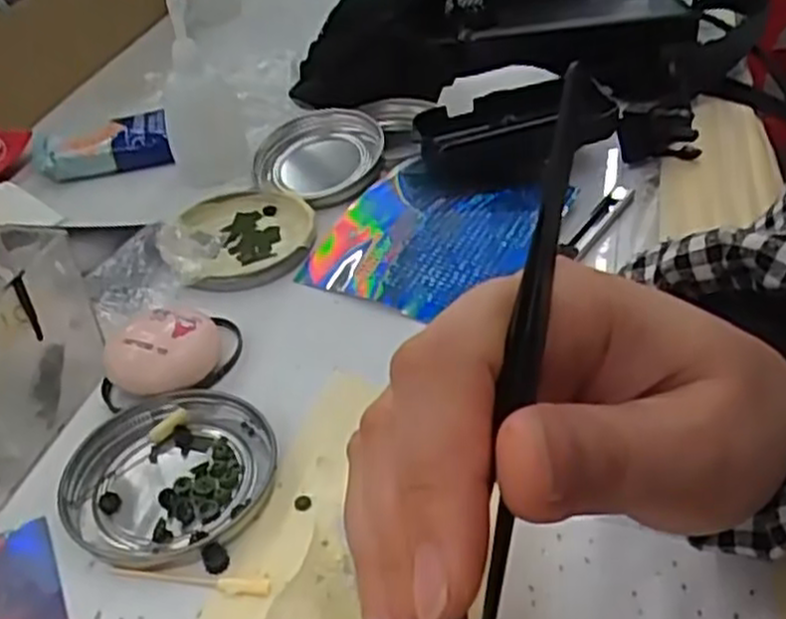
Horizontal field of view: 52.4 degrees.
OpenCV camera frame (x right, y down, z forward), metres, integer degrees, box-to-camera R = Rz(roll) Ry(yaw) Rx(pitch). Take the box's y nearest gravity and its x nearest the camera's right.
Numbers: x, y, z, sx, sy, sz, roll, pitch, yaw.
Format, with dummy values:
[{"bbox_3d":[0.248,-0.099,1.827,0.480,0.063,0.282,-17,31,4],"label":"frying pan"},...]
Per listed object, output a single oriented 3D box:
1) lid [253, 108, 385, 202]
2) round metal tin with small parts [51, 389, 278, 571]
[{"bbox_3d":[-0.045,-0.096,0.477,0.073,0.017,0.078,-3,40,2],"label":"lid"},{"bbox_3d":[-0.085,0.064,0.307,0.076,0.011,0.074,-3,40,2],"label":"round metal tin with small parts"}]

